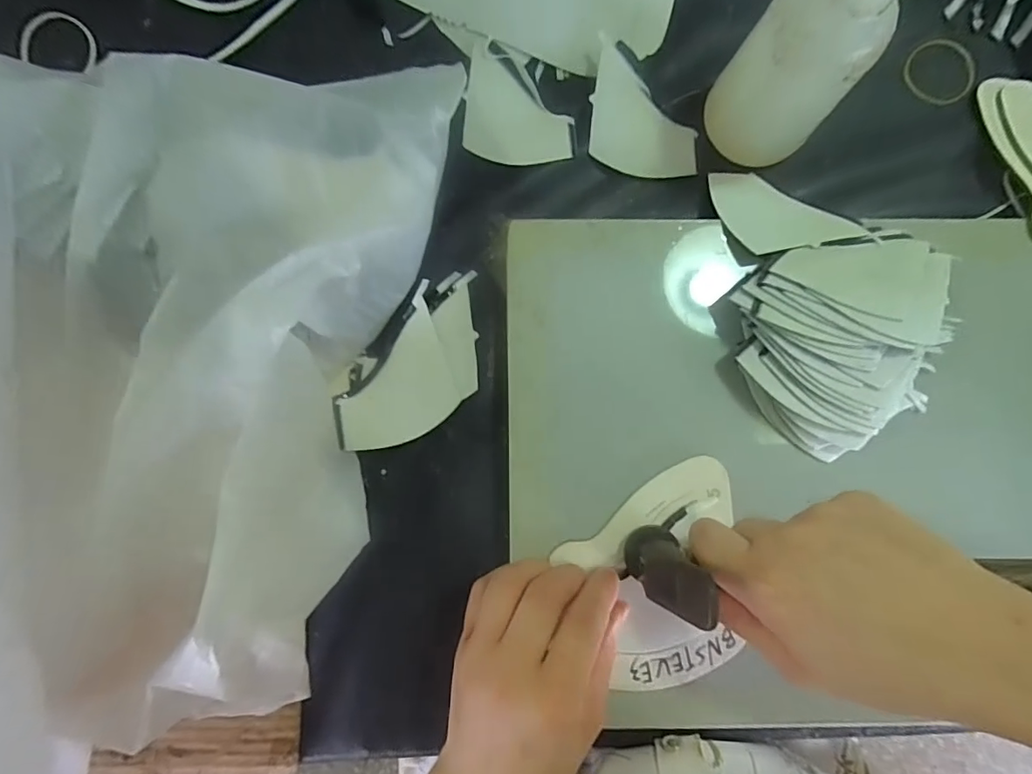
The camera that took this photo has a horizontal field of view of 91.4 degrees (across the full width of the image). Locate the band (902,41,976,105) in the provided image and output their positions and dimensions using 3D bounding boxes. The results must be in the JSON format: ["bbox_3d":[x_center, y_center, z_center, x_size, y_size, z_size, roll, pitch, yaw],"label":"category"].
[{"bbox_3d":[0.280,-0.208,0.328,0.051,0.004,0.043,-39,89,-3],"label":"band"}]

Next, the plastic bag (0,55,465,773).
[{"bbox_3d":[-0.211,0.019,0.245,0.263,0.127,0.415,14,87,0],"label":"plastic bag"}]

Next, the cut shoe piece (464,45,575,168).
[{"bbox_3d":[0.002,-0.180,0.323,0.068,0.004,0.073,4,87,-1],"label":"cut shoe piece"}]

